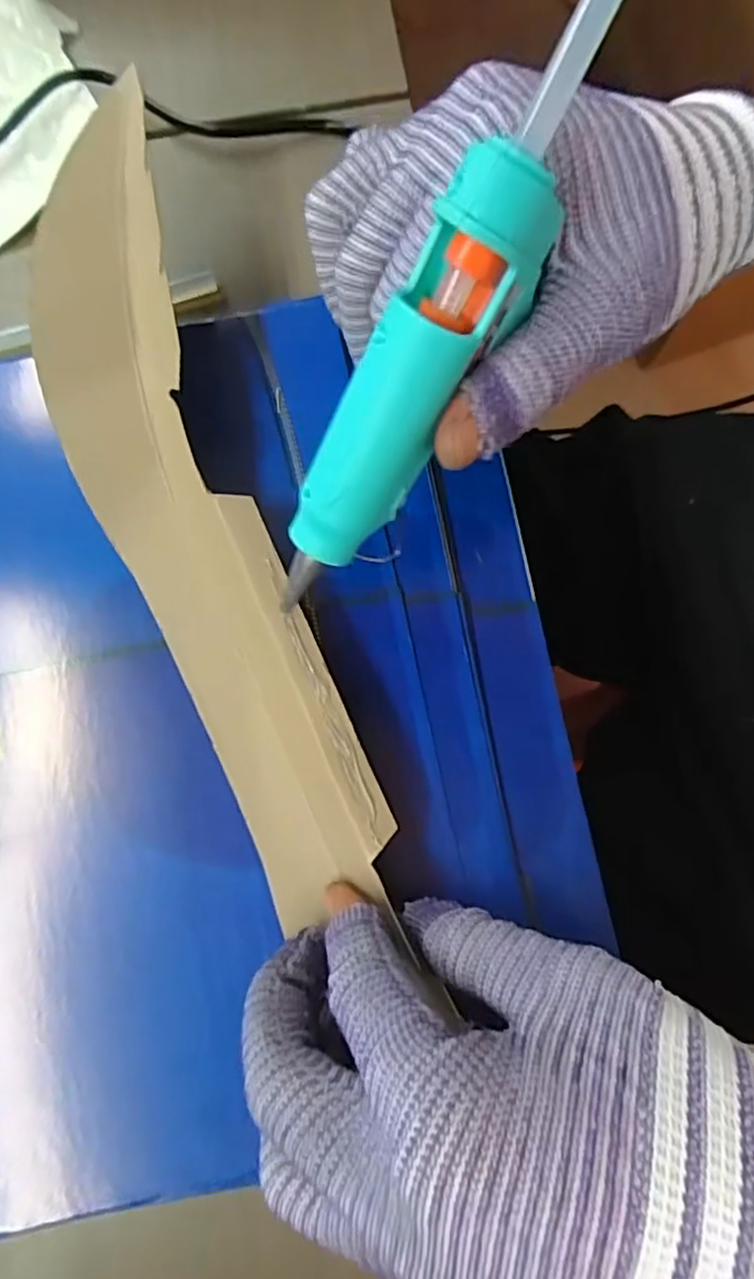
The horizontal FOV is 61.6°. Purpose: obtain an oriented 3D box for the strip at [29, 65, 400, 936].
[{"bbox_3d":[-0.068,-0.041,0.214,0.070,0.009,0.272,-22,85,22],"label":"strip"}]

